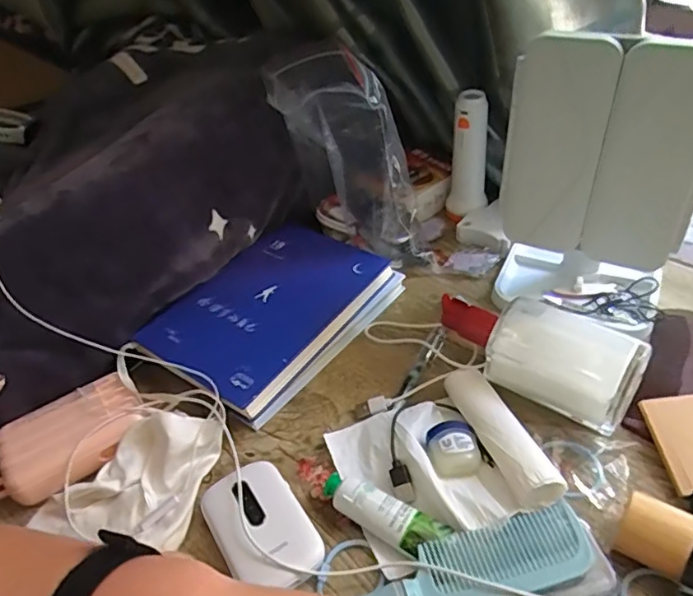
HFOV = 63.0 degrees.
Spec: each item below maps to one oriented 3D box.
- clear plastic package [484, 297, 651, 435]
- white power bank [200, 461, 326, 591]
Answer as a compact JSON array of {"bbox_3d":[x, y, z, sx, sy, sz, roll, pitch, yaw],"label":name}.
[{"bbox_3d":[0.162,0.049,0.430,0.105,0.066,0.062,26,51,32],"label":"clear plastic package"},{"bbox_3d":[-0.058,0.157,0.387,0.059,0.020,0.093,-26,45,-21],"label":"white power bank"}]

